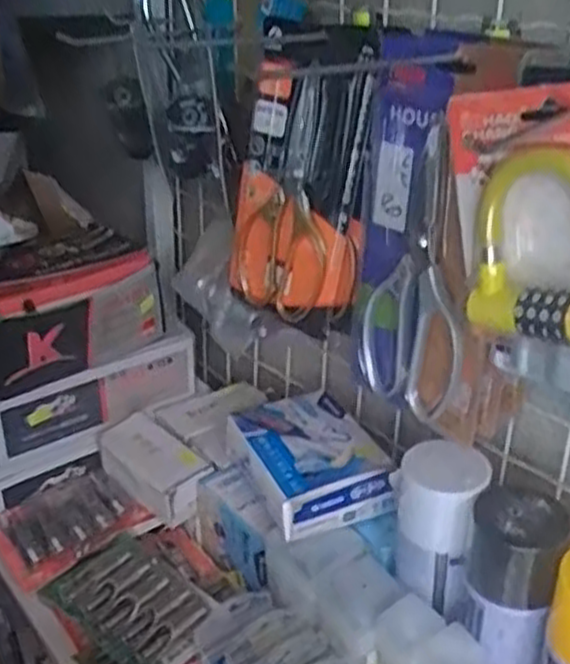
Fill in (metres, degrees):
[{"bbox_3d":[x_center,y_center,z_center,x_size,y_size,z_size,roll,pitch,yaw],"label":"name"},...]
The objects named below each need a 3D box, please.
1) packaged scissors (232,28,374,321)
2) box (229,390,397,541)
[{"bbox_3d":[0.013,-0.120,0.617,0.116,0.218,0.016,20,25,31],"label":"packaged scissors"},{"bbox_3d":[0.020,0.109,0.679,0.101,0.043,0.147,-9,27,-21],"label":"box"}]

